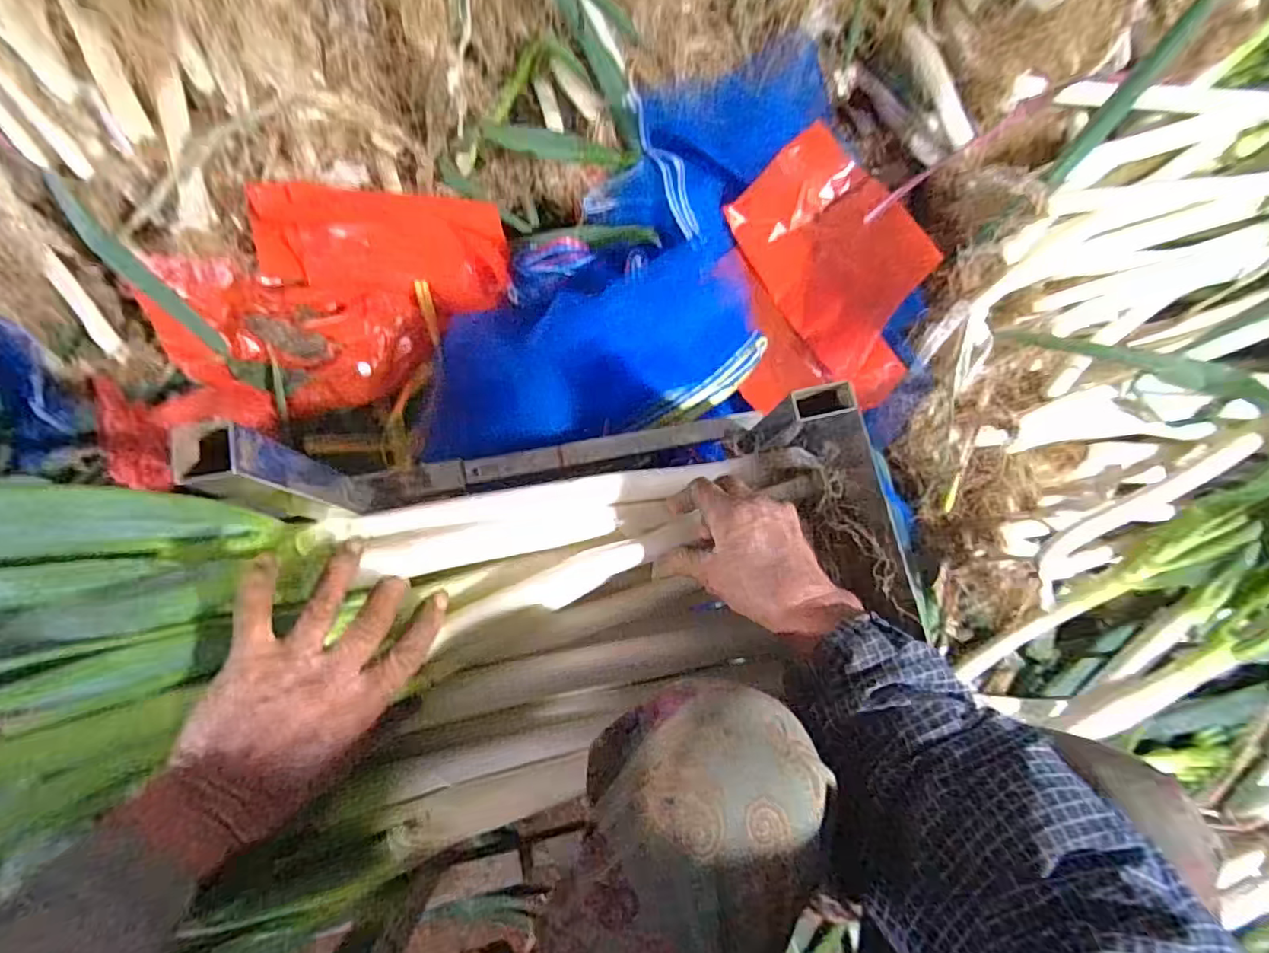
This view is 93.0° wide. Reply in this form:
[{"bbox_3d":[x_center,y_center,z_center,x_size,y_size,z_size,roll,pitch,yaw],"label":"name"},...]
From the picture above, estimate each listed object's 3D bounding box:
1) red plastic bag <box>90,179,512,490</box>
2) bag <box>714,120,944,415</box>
[{"bbox_3d":[-0.362,-0.161,0.625,0.479,0.121,0.200,-25,85,6],"label":"red plastic bag"},{"bbox_3d":[0.195,-0.188,0.614,0.191,0.096,0.265,-10,84,-6],"label":"bag"}]

